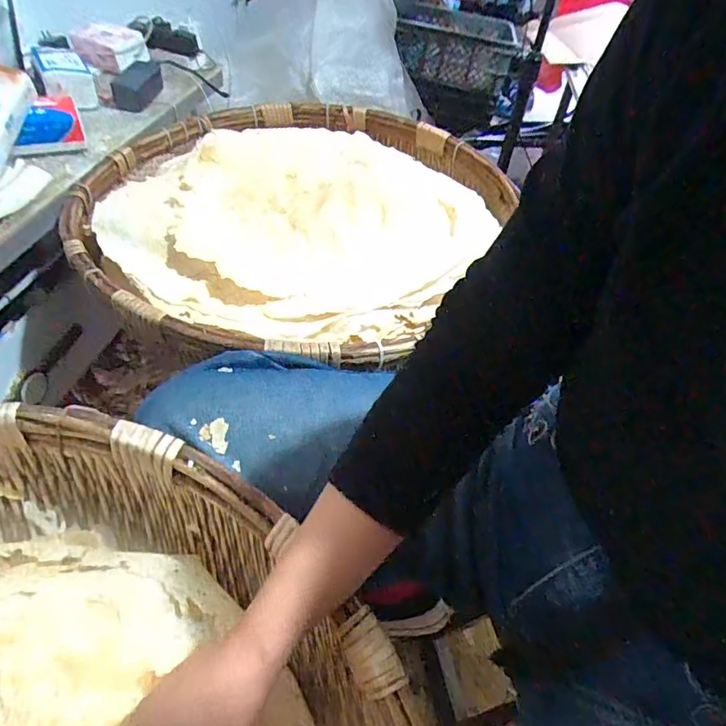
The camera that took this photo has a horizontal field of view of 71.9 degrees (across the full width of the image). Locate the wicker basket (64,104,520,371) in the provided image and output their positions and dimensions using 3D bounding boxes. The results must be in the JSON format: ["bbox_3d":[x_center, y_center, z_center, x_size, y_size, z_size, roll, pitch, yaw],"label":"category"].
[{"bbox_3d":[-0.093,-0.258,0.823,0.632,0.095,0.709,24,48,15],"label":"wicker basket"}]

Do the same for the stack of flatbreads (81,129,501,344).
[{"bbox_3d":[-0.086,-0.223,0.788,0.553,0.089,0.538,-5,47,-12],"label":"stack of flatbreads"}]

